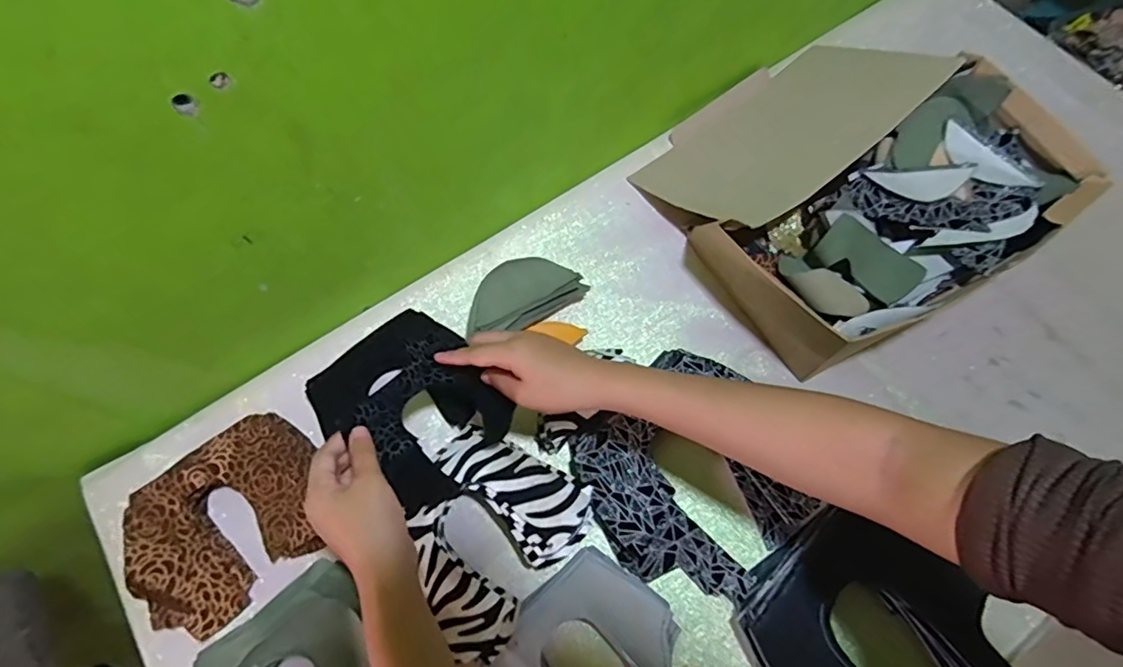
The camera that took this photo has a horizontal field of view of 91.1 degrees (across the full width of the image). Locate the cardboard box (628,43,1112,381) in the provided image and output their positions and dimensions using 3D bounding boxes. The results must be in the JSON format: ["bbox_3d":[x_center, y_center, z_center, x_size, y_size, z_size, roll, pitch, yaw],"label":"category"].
[{"bbox_3d":[0.282,-0.166,0.594,0.339,0.132,0.354,-31,70,-12],"label":"cardboard box"}]

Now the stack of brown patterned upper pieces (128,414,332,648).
[{"bbox_3d":[-0.294,0.164,0.491,0.172,0.040,0.142,-39,72,-15],"label":"stack of brown patterned upper pieces"}]

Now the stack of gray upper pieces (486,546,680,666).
[{"bbox_3d":[0.016,0.269,0.458,0.155,0.022,0.119,-41,73,-15],"label":"stack of gray upper pieces"}]

